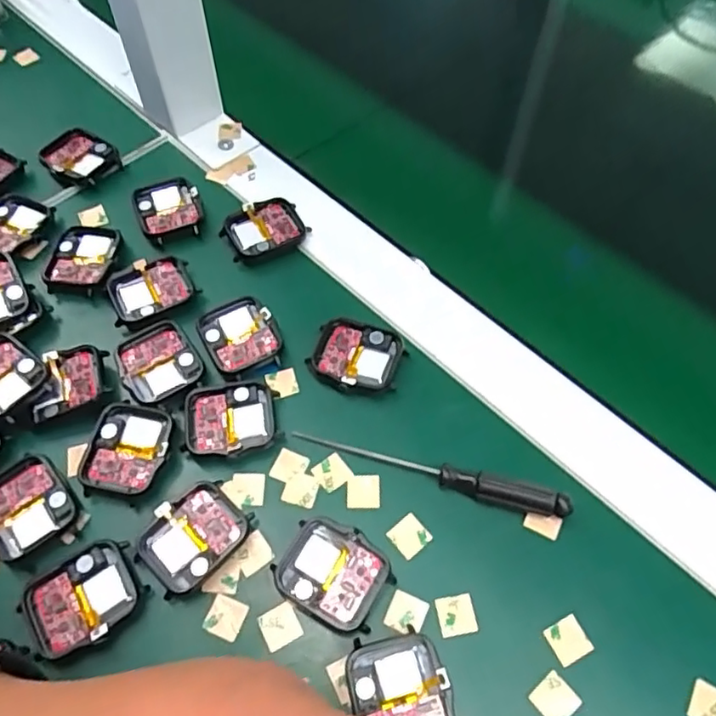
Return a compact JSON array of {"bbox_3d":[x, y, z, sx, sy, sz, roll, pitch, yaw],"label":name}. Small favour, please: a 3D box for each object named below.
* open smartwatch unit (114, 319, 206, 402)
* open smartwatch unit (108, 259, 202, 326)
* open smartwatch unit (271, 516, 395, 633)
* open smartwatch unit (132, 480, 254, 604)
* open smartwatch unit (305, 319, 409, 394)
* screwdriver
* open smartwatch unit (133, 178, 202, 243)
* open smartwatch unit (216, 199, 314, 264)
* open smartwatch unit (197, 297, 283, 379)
[{"bbox_3d":[-0.103,0.003,0.316,0.038,0.005,0.042,-31,64,-18],"label":"open smartwatch unit"},{"bbox_3d":[-0.115,-0.038,0.339,0.044,0.008,0.034,-22,62,-14],"label":"open smartwatch unit"},{"bbox_3d":[-0.011,0.094,0.265,0.046,0.008,0.037,27,62,14],"label":"open smartwatch unit"},{"bbox_3d":[-0.073,0.079,0.271,0.037,0.007,0.046,40,66,20],"label":"open smartwatch unit"},{"bbox_3d":[-0.001,0.001,0.319,0.046,0.013,0.039,15,60,8],"label":"open smartwatch unit"},{"bbox_3d":[0.033,0.053,0.286,0.130,0.016,0.011,15,60,8],"label":"screwdriver"},{"bbox_3d":[-0.115,-0.091,0.370,0.038,0.007,0.047,-18,61,-11],"label":"open smartwatch unit"},{"bbox_3d":[-0.056,-0.076,0.363,0.046,0.009,0.036,-25,63,-15],"label":"open smartwatch unit"},{"bbox_3d":[-0.062,-0.012,0.323,0.037,0.005,0.043,-23,62,-14],"label":"open smartwatch unit"}]

